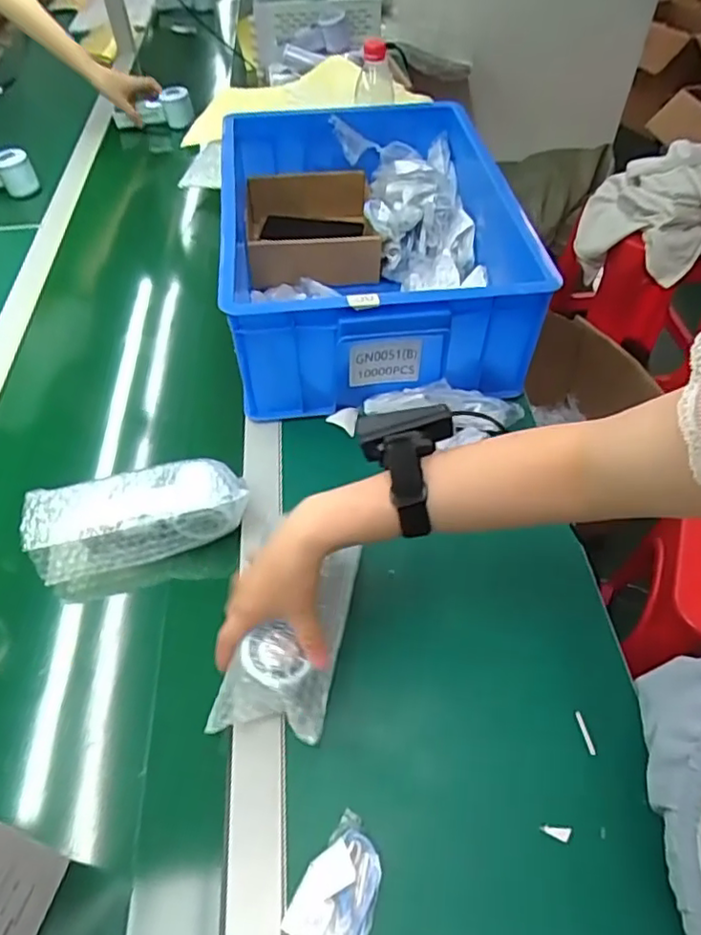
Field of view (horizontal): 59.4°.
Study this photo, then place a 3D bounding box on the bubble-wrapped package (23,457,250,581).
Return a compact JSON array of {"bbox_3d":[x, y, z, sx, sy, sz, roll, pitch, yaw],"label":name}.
[{"bbox_3d":[-0.209,0.047,0.603,0.207,0.057,0.073,-14,53,-10],"label":"bubble-wrapped package"}]

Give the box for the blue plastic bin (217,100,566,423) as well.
[{"bbox_3d":[0.024,-0.290,0.810,0.367,0.163,0.448,-6,52,-3],"label":"blue plastic bin"}]

